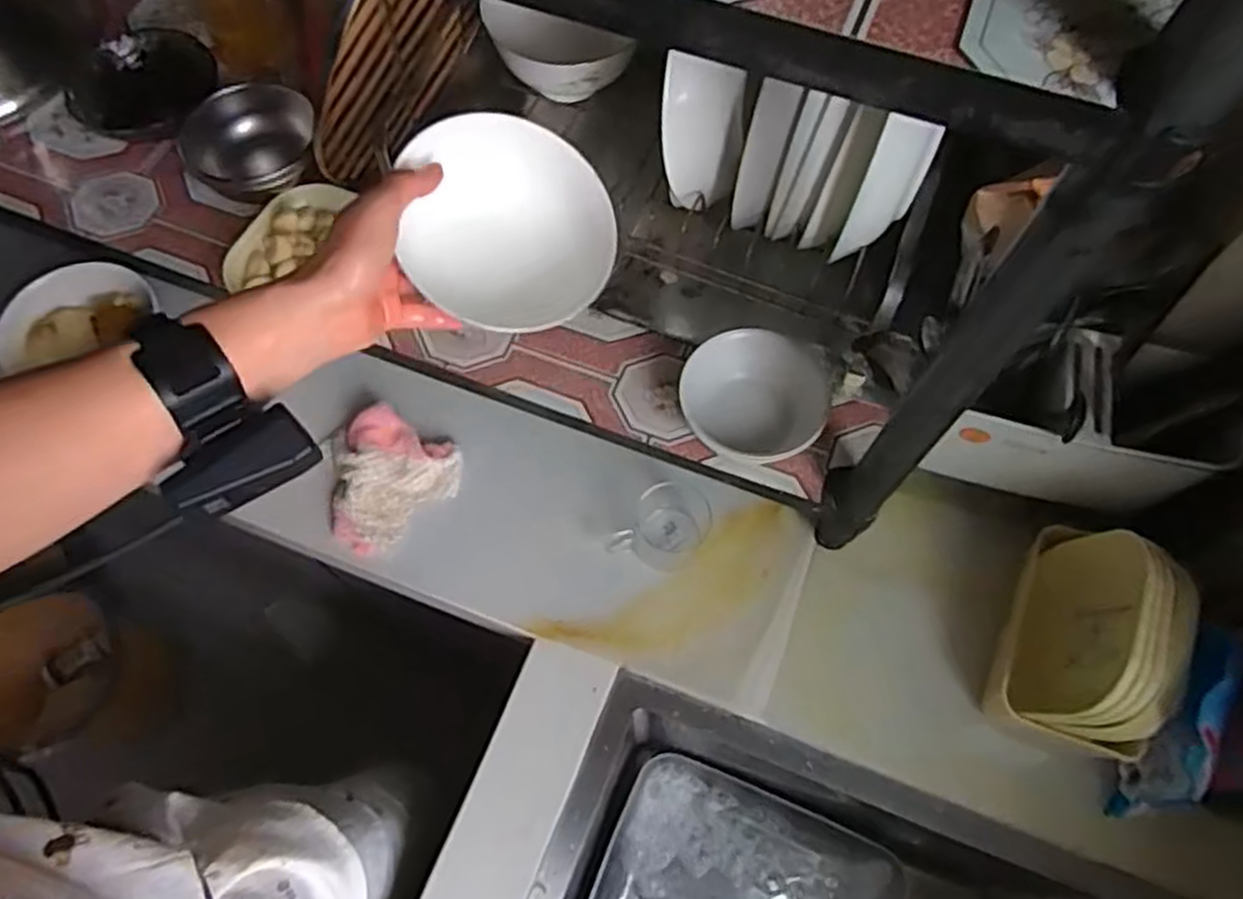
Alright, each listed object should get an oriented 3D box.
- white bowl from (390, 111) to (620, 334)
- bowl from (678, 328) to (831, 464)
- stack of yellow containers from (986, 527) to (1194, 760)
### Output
[{"bbox_3d":[-0.074,-0.149,0.527,0.127,0.133,0.055,-8,25,-6],"label":"white bowl"},{"bbox_3d":[0.103,-0.041,0.614,0.108,0.047,0.119,19,67,8],"label":"bowl"},{"bbox_3d":[0.335,0.137,0.579,0.076,0.158,0.149,23,68,10],"label":"stack of yellow containers"}]

